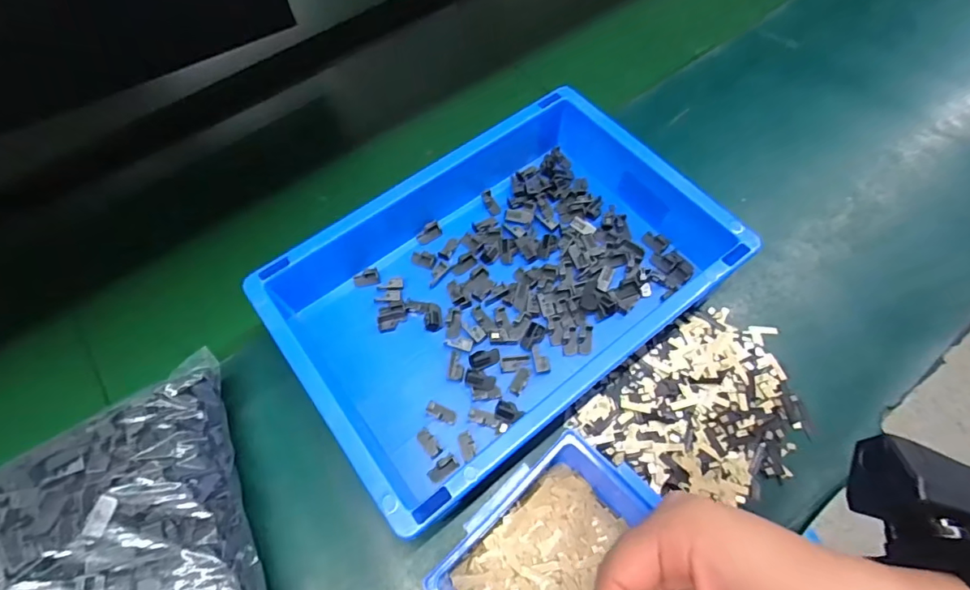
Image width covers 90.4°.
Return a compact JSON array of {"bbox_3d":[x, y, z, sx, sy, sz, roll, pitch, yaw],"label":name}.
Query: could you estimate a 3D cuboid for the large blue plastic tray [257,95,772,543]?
[{"bbox_3d":[0.009,-0.011,0.371,0.304,0.071,0.219,-35,67,-15],"label":"large blue plastic tray"}]

